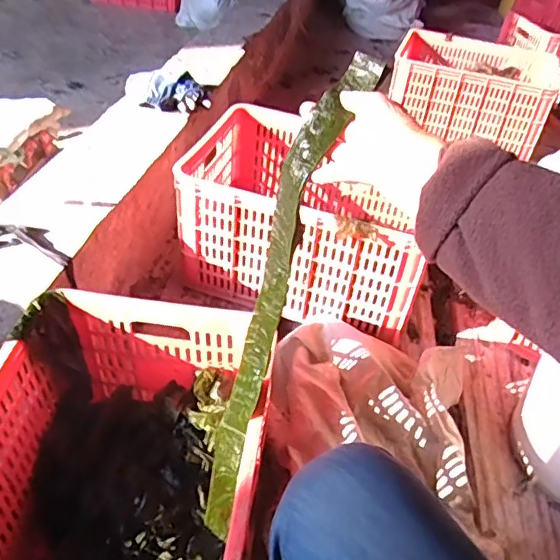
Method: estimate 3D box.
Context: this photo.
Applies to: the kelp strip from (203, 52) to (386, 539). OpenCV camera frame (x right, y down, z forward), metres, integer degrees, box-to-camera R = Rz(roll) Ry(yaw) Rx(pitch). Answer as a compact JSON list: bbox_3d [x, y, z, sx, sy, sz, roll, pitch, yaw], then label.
[{"bbox_3d":[-0.009,0.046,0.613,0.051,0.556,0.065,23,22,17],"label":"kelp strip"}]

